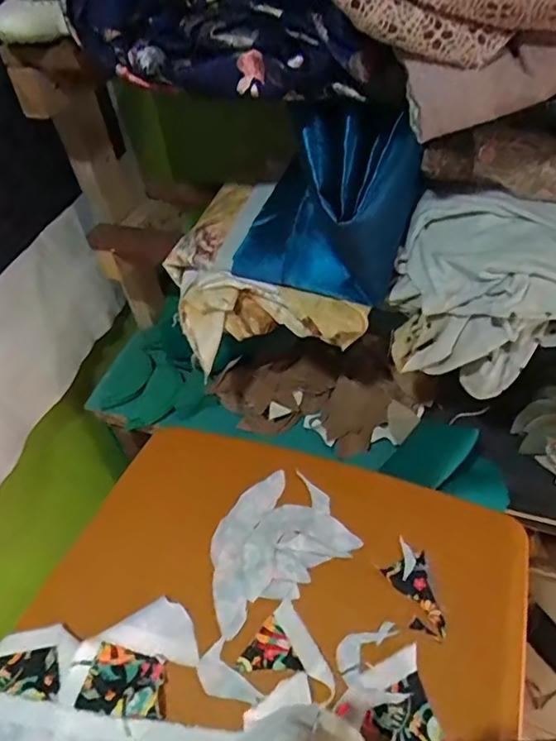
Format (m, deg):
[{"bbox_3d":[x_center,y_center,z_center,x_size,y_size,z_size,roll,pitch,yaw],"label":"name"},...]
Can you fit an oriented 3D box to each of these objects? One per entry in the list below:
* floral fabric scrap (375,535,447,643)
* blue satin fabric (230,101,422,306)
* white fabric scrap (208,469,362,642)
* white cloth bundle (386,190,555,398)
[{"bbox_3d":[0.134,0.218,0.556,0.048,0.005,0.101,-12,47,-4],"label":"floral fabric scrap"},{"bbox_3d":[0.042,-0.174,0.580,0.169,0.162,0.143,17,52,22],"label":"blue satin fabric"},{"bbox_3d":[-0.012,0.187,0.609,0.164,0.014,0.129,-29,50,-19],"label":"white fabric scrap"},{"bbox_3d":[0.221,-0.087,0.599,0.183,0.161,0.139,7,48,13],"label":"white cloth bundle"}]

